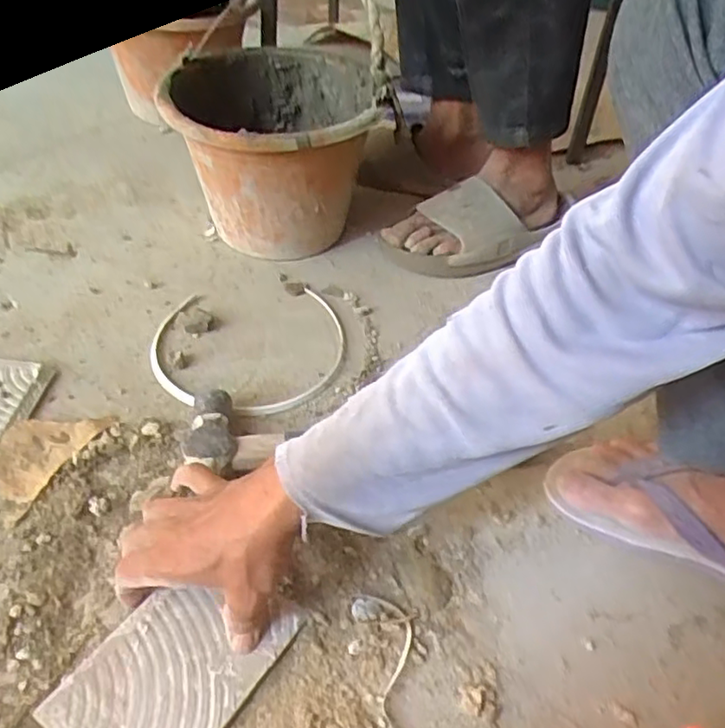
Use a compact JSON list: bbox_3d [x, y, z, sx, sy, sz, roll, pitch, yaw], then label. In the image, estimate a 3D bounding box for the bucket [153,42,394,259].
[{"bbox_3d":[-0.101,-0.239,0.744,0.217,0.197,0.279,0,45,-8],"label":"bucket"}]

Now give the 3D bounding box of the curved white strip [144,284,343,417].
[{"bbox_3d":[-0.109,-0.018,0.638,0.190,0.014,0.171,-6,46,-14],"label":"curved white strip"}]

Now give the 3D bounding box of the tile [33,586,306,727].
[{"bbox_3d":[-0.119,0.196,0.418,0.098,0.006,0.138,29,48,20],"label":"tile"}]

